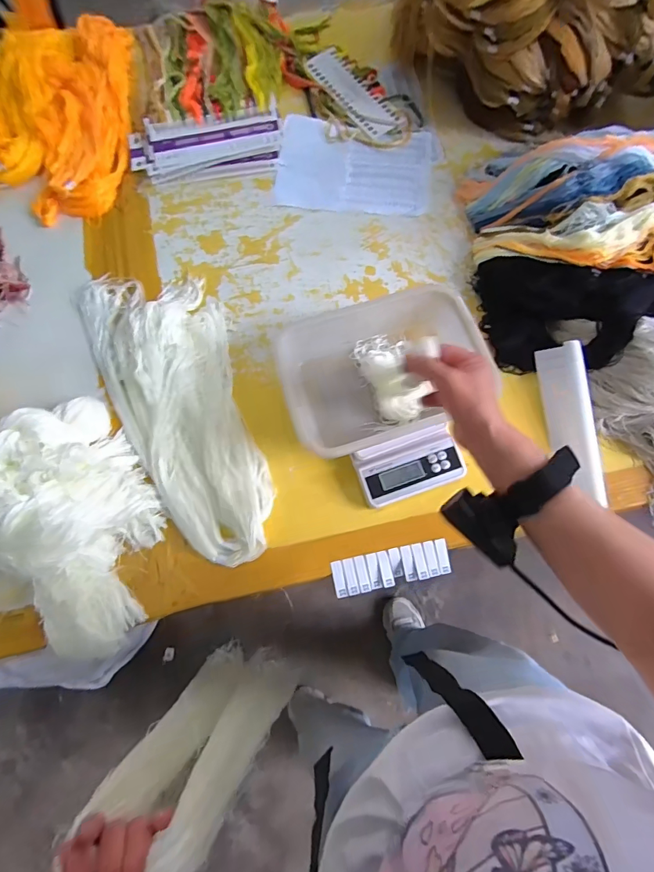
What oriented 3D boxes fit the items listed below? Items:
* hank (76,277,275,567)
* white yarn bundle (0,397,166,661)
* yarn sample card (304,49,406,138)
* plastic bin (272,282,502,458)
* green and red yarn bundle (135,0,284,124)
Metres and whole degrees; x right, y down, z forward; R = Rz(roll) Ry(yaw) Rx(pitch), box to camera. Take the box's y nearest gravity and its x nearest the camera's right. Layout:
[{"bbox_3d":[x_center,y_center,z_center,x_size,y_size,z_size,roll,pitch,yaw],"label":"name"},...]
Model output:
[{"bbox_3d":[-0.220,-0.060,0.665,0.202,0.037,0.513,-26,75,-6],"label":"hank"},{"bbox_3d":[-0.368,0.117,0.572,0.249,0.074,0.359,-33,76,-8],"label":"white yarn bundle"},{"bbox_3d":[0.051,-0.698,0.874,0.084,0.006,0.244,-32,77,-14],"label":"yarn sample card"},{"bbox_3d":[0.071,-0.097,0.615,0.273,0.077,0.200,-20,74,-5],"label":"plastic bin"},{"bbox_3d":[-0.243,-0.782,0.886,0.295,0.039,0.372,-9,74,-2],"label":"green and red yarn bundle"}]

